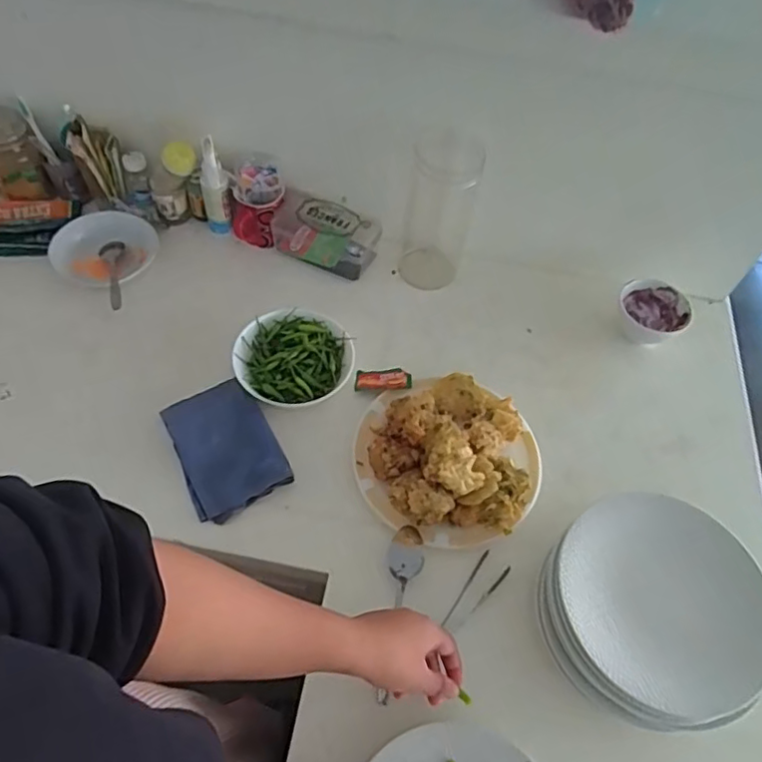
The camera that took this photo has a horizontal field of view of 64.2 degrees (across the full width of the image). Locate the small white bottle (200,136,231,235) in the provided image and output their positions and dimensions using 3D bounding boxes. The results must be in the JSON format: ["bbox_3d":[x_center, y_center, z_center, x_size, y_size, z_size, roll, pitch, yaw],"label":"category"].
[{"bbox_3d":[-0.239,-0.268,0.875,0.026,0.169,0.037,-26,62,-19],"label":"small white bottle"}]

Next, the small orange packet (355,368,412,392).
[{"bbox_3d":[0.004,-0.002,0.794,0.071,0.007,0.039,-4,42,6],"label":"small orange packet"}]

